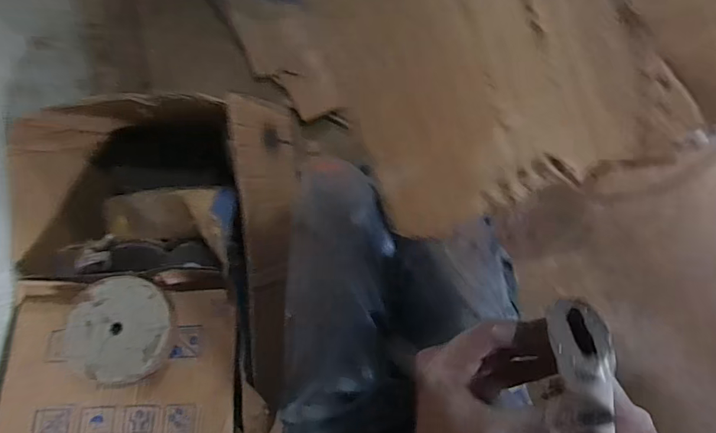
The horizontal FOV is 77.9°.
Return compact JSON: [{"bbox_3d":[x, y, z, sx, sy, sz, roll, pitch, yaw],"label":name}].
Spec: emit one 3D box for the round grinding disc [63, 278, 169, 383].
[{"bbox_3d":[-0.350,0.163,0.645,0.139,0.018,0.145,0,80,-2],"label":"round grinding disc"}]

